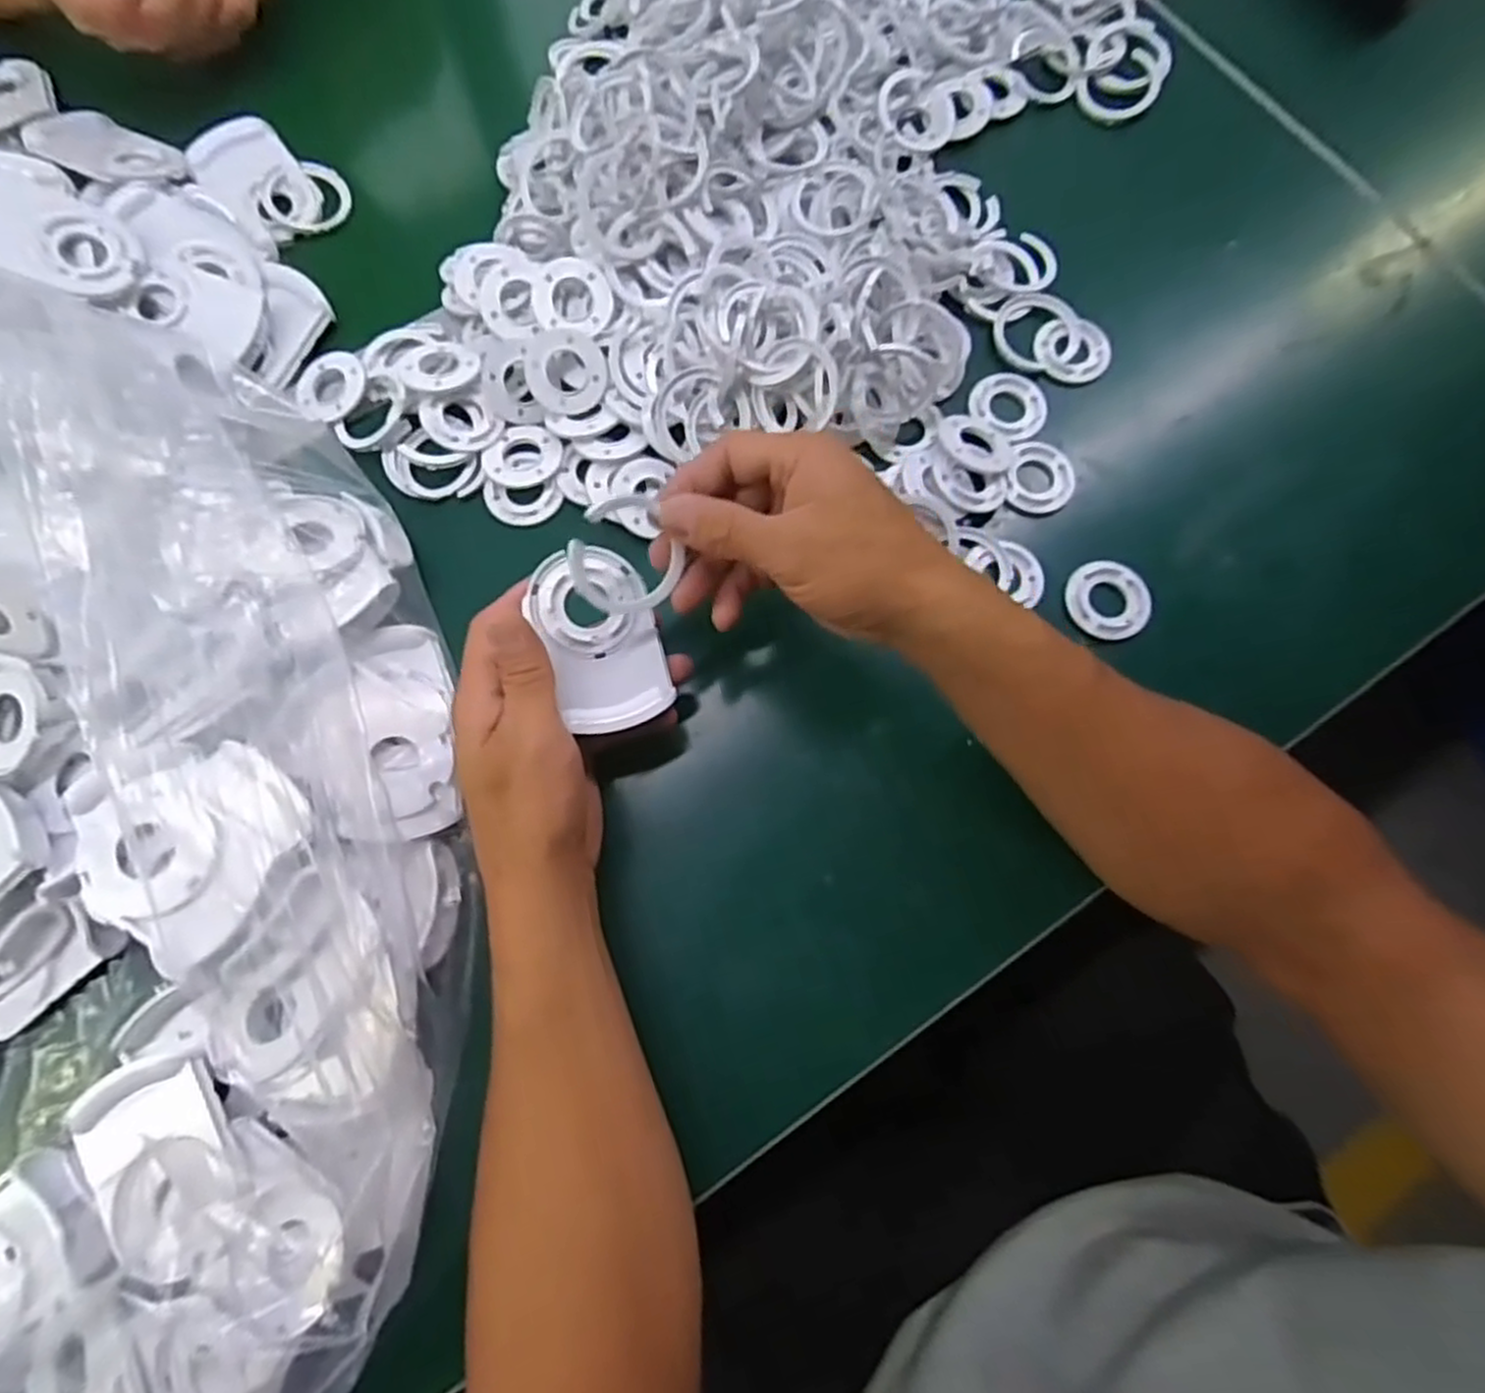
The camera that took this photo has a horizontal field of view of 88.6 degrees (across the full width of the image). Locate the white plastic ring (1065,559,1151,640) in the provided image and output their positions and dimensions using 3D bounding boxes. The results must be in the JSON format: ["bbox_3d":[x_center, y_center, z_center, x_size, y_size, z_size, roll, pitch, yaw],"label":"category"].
[{"bbox_3d":[0.199,-0.052,0.414,0.041,0.007,0.045,-2,73,8],"label":"white plastic ring"}]

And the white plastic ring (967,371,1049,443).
[{"bbox_3d":[0.157,-0.171,0.444,0.041,0.007,0.044,0,74,0],"label":"white plastic ring"}]

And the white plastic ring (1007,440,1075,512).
[{"bbox_3d":[0.169,-0.125,0.432,0.037,0.008,0.044,17,75,5],"label":"white plastic ring"}]

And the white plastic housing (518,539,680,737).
[{"bbox_3d":[-0.065,-0.027,0.355,0.050,0.013,0.083,-18,91,-12],"label":"white plastic housing"}]

